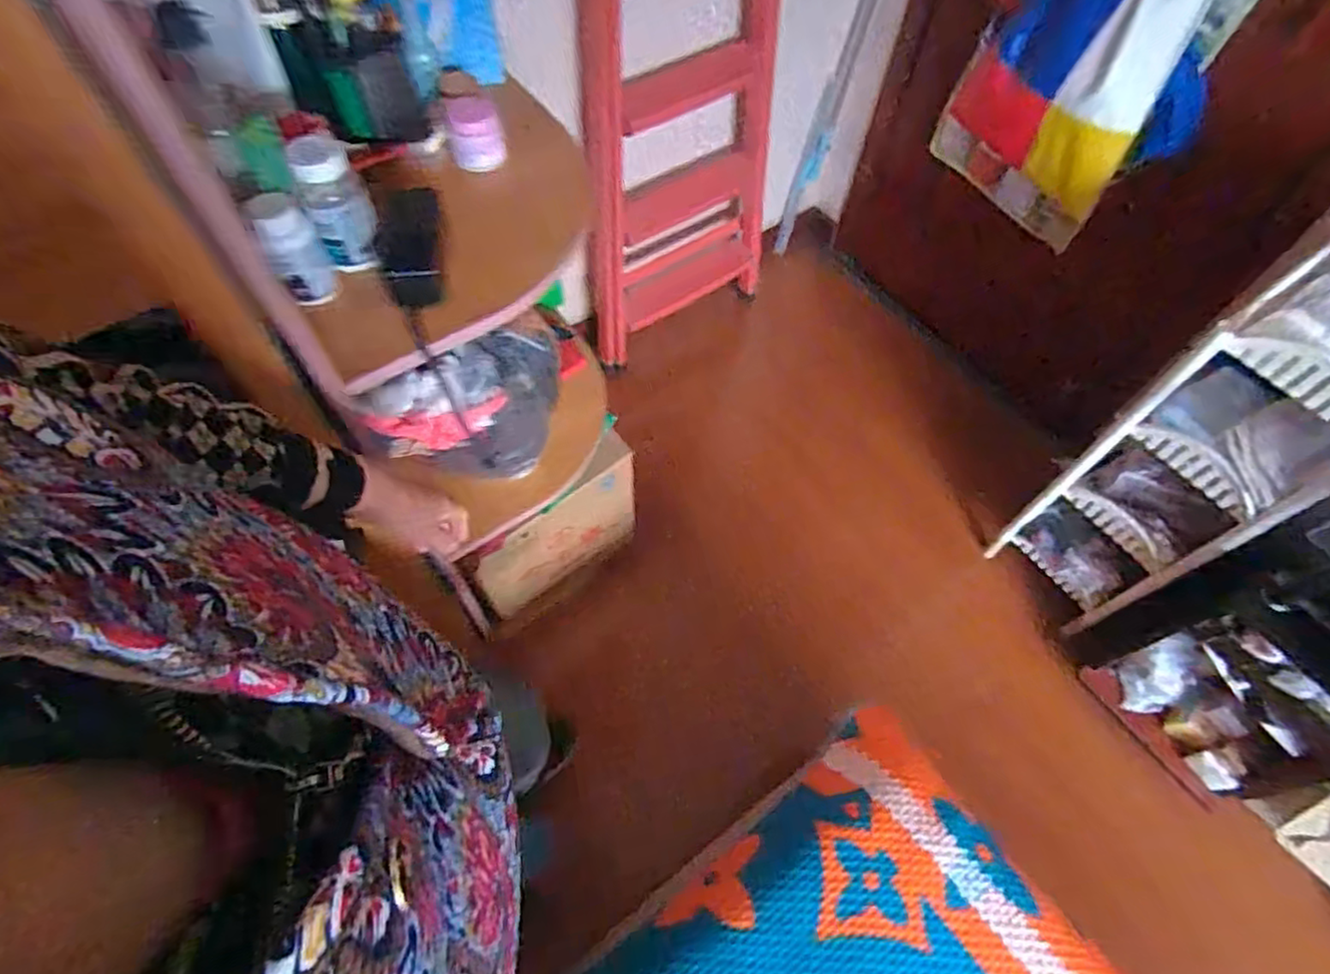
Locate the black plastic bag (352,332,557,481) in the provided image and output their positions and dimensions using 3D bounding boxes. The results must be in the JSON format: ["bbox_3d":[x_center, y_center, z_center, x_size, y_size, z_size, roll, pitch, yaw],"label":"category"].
[{"bbox_3d":[-0.260,-0.101,0.967,0.286,0.214,0.117,-40,69,-21],"label":"black plastic bag"}]

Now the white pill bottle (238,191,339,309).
[{"bbox_3d":[-0.364,-0.234,0.651,0.050,0.107,0.048,-25,65,-15],"label":"white pill bottle"}]

